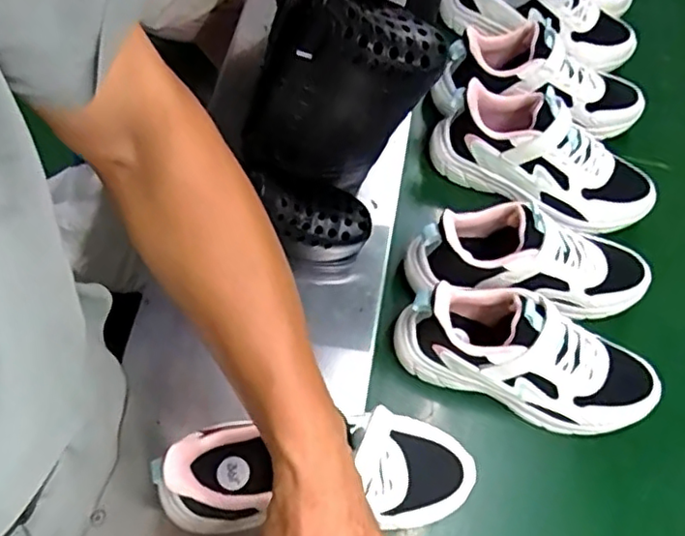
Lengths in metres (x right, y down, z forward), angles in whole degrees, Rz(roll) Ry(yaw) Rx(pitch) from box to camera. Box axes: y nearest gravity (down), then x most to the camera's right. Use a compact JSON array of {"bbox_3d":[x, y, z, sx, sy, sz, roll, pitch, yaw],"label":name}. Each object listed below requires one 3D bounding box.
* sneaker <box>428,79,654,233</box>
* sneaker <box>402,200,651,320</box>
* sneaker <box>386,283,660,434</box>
[{"bbox_3d":[0.235,-0.126,0.718,0.258,0.101,0.088,22,63,4],"label":"sneaker"},{"bbox_3d":[0.201,-0.010,0.650,0.258,0.095,0.087,3,63,-7],"label":"sneaker"},{"bbox_3d":[0.184,0.085,0.605,0.259,0.109,0.088,15,62,1],"label":"sneaker"}]

